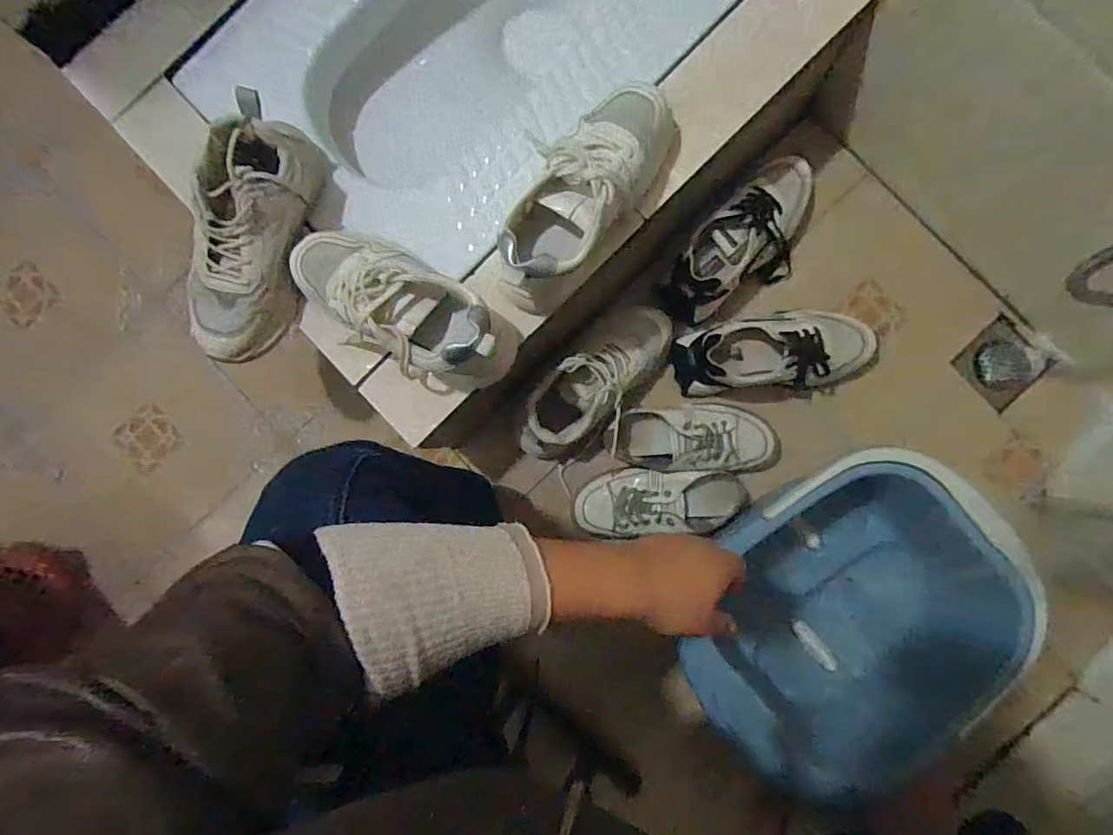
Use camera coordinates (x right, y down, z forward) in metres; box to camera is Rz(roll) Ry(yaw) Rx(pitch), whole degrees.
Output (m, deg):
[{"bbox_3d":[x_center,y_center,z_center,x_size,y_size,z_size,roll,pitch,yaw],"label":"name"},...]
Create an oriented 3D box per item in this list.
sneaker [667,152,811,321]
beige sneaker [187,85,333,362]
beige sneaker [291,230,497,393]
[{"bbox_3d":[0.262,-0.233,0.732,0.268,0.085,0.120,-44,85,2],"label":"sneaker"},{"bbox_3d":[-0.322,-0.188,0.557,0.089,0.102,0.258,19,89,5],"label":"beige sneaker"},{"bbox_3d":[-0.171,-0.118,0.552,0.242,0.093,0.109,35,91,5],"label":"beige sneaker"}]

